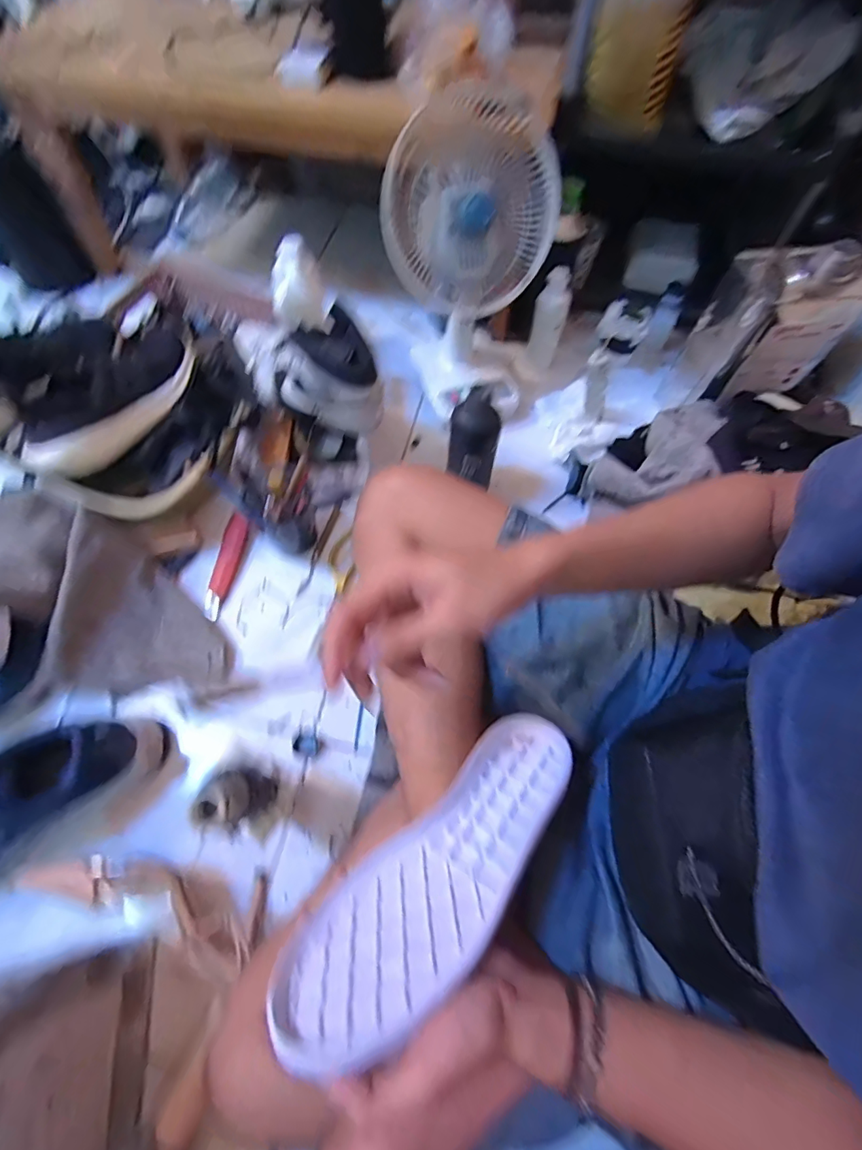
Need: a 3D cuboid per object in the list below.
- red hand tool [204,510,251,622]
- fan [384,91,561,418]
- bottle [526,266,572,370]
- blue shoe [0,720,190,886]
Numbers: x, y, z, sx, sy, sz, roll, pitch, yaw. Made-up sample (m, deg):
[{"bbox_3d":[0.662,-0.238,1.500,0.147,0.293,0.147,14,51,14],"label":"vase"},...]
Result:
[{"bbox_3d":[-0.281,-0.015,0.646,0.032,0.014,0.154,9,64,2],"label":"red hand tool"},{"bbox_3d":[0.048,-0.466,0.620,0.220,0.220,0.140,3,25,-13],"label":"fan"},{"bbox_3d":[0.190,-0.408,0.770,0.050,0.153,0.039,13,64,4],"label":"bottle"},{"bbox_3d":[-0.430,0.241,0.463,0.312,0.090,0.113,-24,67,-13],"label":"blue shoe"}]

